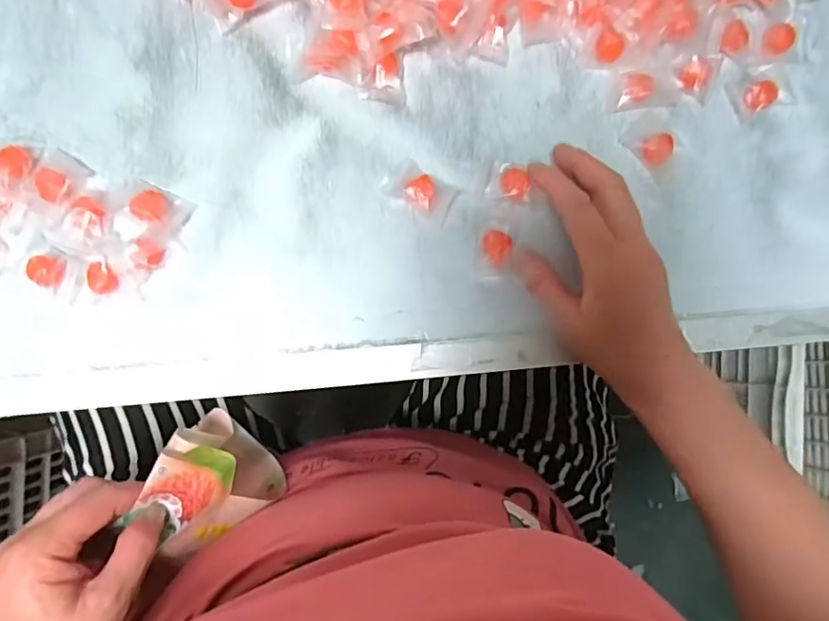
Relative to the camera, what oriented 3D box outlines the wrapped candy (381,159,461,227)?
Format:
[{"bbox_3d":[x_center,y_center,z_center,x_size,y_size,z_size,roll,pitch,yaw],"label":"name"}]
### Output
[{"bbox_3d":[0.003,-0.084,0.384,0.050,0.017,0.033,34,84,0],"label":"wrapped candy"}]

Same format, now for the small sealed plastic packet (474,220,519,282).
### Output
[{"bbox_3d":[0.055,-0.041,0.384,0.026,0.017,0.044,10,85,-2],"label":"small sealed plastic packet"}]

